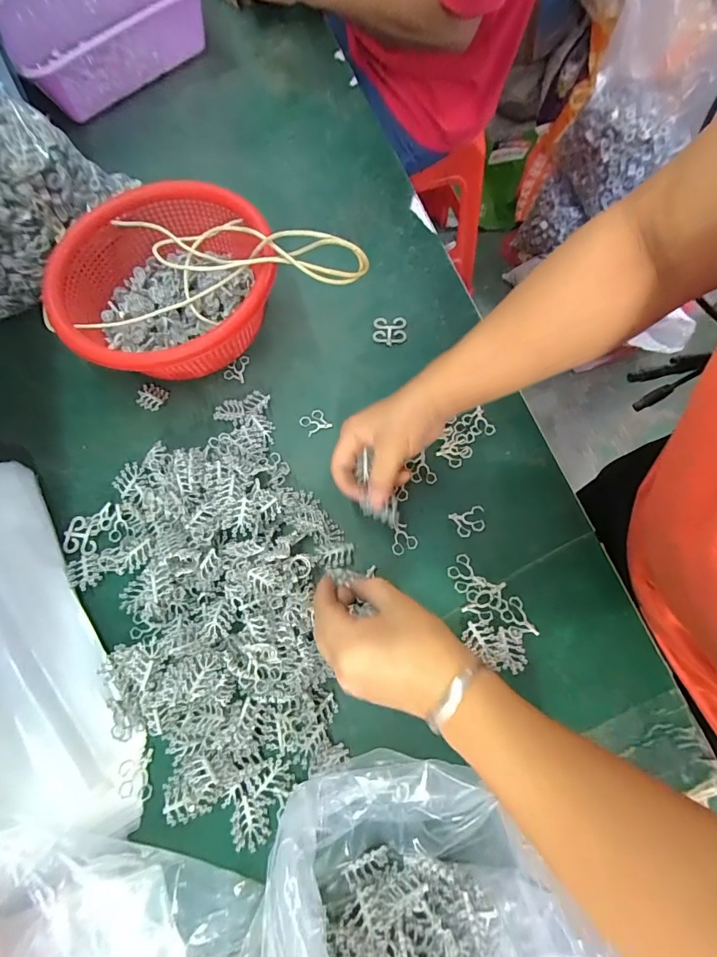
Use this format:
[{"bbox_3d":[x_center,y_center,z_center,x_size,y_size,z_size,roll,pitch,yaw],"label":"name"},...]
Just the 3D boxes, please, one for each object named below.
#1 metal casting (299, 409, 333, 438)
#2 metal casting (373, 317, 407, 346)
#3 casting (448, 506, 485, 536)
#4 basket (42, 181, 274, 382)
[{"bbox_3d":[-0.047,-0.060,0.448,0.028,0.004,0.026,-31,73,-8],"label":"metal casting"},{"bbox_3d":[0.036,-0.170,0.484,0.037,0.004,0.034,1,72,3],"label":"metal casting"},{"bbox_3d":[0.107,0.041,0.405,0.033,0.004,0.025,-17,72,-3],"label":"casting"},{"bbox_3d":[-0.194,-0.202,0.452,0.217,0.103,0.219,-1,72,2],"label":"basket"}]

